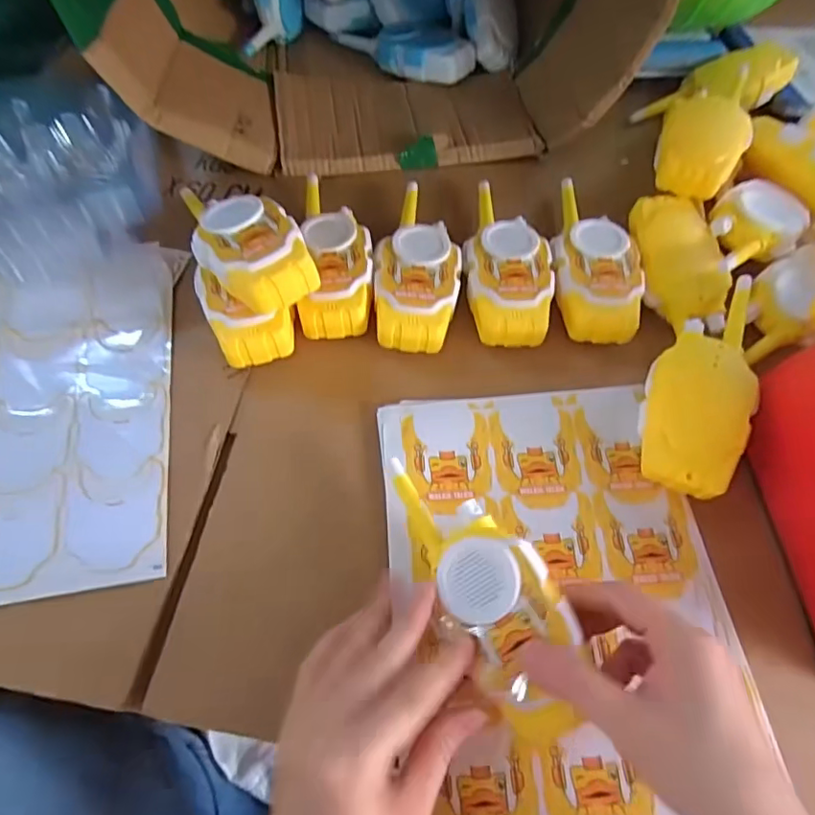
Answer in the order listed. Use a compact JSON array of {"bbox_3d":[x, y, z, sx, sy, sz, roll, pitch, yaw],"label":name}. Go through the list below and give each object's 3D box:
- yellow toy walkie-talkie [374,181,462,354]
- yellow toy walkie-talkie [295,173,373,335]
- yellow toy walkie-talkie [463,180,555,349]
[{"bbox_3d":[0.008,-0.119,0.430,0.063,0.034,0.165,1,61,0],"label":"yellow toy walkie-talkie"},{"bbox_3d":[-0.056,-0.132,0.433,0.056,0.034,0.169,-3,64,-1],"label":"yellow toy walkie-talkie"},{"bbox_3d":[0.078,-0.122,0.434,0.064,0.033,0.164,1,61,0],"label":"yellow toy walkie-talkie"}]

